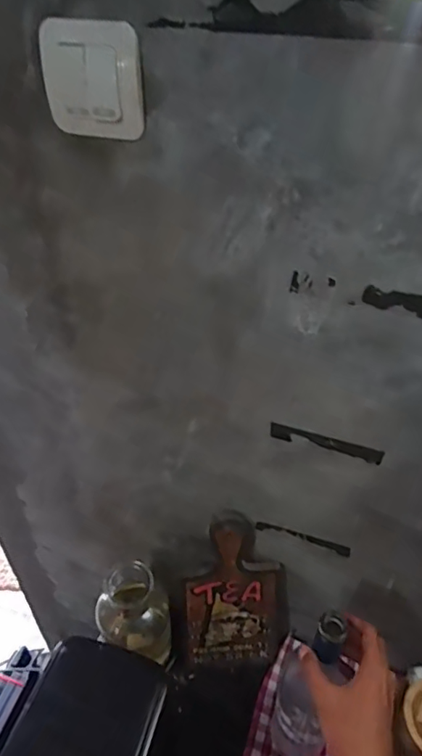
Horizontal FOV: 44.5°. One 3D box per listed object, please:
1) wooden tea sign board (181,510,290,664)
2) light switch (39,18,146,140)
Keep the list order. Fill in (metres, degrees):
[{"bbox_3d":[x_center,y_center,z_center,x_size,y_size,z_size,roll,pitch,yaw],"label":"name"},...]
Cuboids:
[{"bbox_3d":[0.035,0.304,0.735,0.151,0.272,0.028,-1,25,-4],"label":"wooden tea sign board"},{"bbox_3d":[-0.091,-0.228,0.396,0.079,0.077,0.015,17,43,19],"label":"light switch"}]

